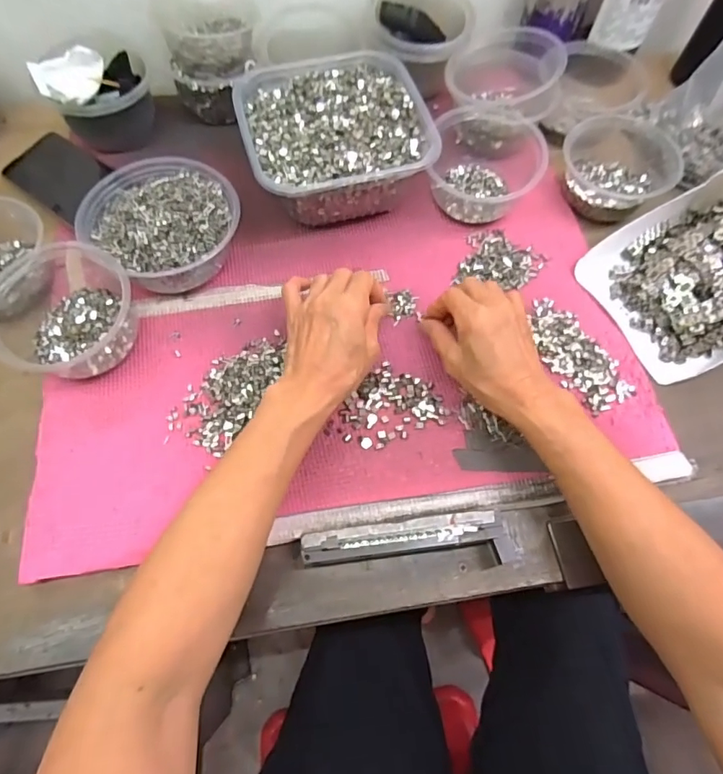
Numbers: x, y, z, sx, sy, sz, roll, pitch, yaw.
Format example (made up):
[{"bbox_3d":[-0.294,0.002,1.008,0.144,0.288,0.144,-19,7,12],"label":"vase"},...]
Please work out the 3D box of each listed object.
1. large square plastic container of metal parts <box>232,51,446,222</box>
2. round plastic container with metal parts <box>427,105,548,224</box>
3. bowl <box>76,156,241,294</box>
[{"bbox_3d":[-0.029,-0.247,0.501,0.170,0.072,0.169,-16,69,-8],"label":"large square plastic container of metal parts"},{"bbox_3d":[0.125,-0.228,0.505,0.110,0.059,0.109,1,67,-2],"label":"round plastic container with metal parts"},{"bbox_3d":[-0.184,-0.152,0.463,0.136,0.057,0.120,34,70,11],"label":"bowl"}]

